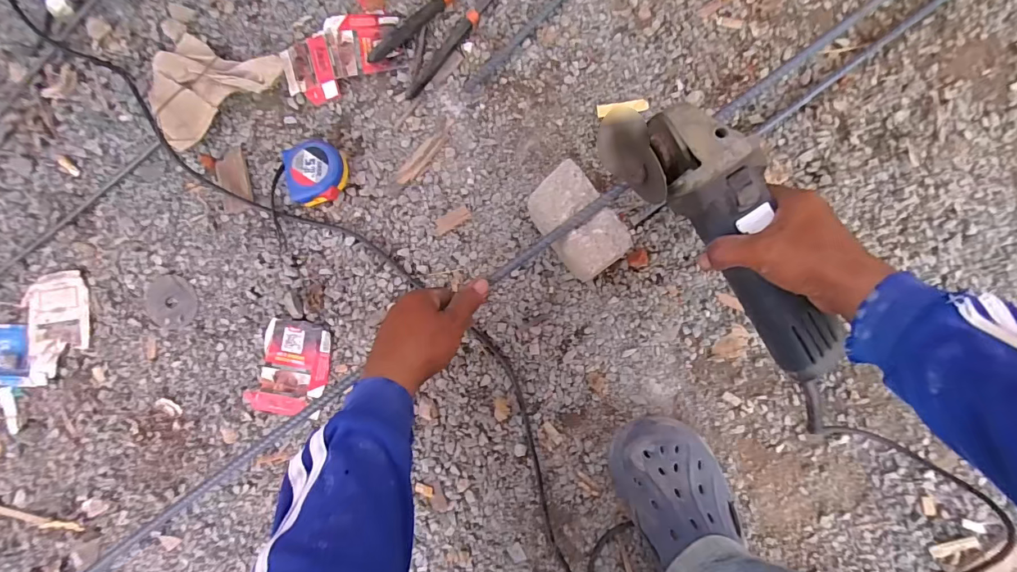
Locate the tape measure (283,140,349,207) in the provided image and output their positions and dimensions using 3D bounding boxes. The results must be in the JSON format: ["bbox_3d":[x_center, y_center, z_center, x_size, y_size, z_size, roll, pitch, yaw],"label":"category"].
[{"bbox_3d":[-0.226,-0.133,0.518,0.067,0.041,0.070,0,89,4],"label":"tape measure"}]

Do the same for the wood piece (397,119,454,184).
[{"bbox_3d":[-0.098,-0.160,0.528,0.019,0.004,0.095,42,92,4],"label":"wood piece"}]

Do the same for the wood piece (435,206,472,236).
[{"bbox_3d":[-0.068,-0.078,0.524,0.046,0.004,0.019,-28,87,3],"label":"wood piece"}]

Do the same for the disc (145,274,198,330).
[{"bbox_3d":[-0.416,0.019,0.543,0.068,0.005,0.063,0,89,4],"label":"disc"}]

